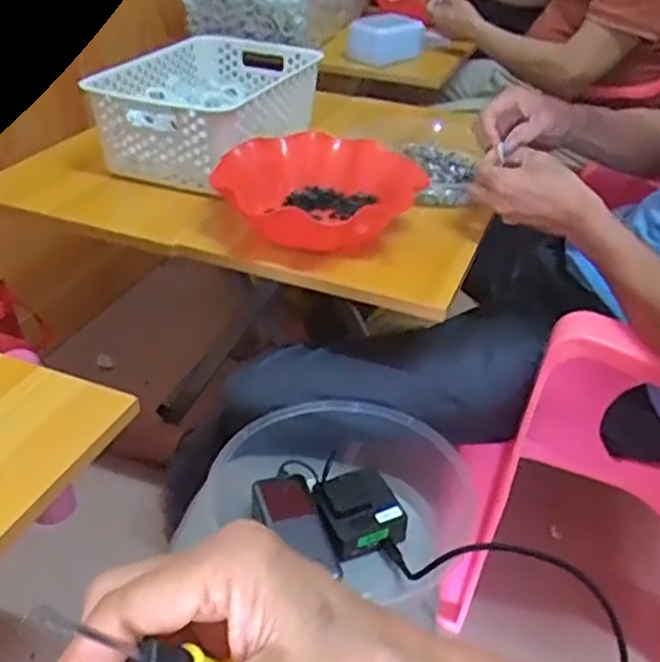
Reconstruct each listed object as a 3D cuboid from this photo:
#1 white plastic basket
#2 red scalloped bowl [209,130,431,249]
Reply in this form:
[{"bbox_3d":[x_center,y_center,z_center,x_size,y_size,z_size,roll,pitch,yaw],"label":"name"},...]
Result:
[{"bbox_3d":[-0.162,-0.299,0.943,0.216,0.106,0.299,16,37,17],"label":"white plastic basket"},{"bbox_3d":[-0.003,-0.159,0.807,0.209,0.079,0.195,3,35,-2],"label":"red scalloped bowl"}]

